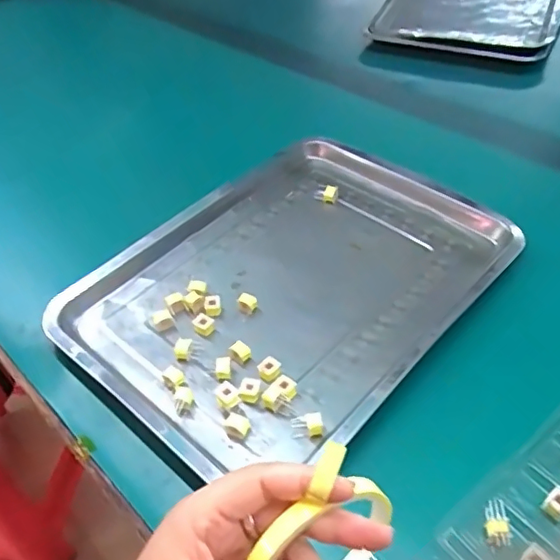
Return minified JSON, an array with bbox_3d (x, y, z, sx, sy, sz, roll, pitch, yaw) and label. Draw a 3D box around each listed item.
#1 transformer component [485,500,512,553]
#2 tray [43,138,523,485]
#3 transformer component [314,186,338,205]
[{"bbox_3d":[0.140,0.158,0.359,0.014,0.011,0.032,7,47,10],"label":"transformer component"},{"bbox_3d":[0.016,-0.005,0.536,0.292,0.032,0.393,32,56,30],"label":"tray"},{"bbox_3d":[0.051,-0.098,0.618,0.025,0.016,0.016,6,48,12],"label":"transformer component"}]

